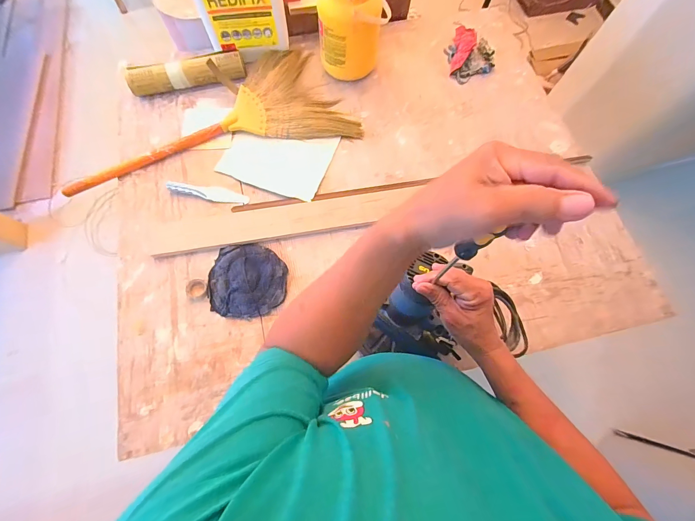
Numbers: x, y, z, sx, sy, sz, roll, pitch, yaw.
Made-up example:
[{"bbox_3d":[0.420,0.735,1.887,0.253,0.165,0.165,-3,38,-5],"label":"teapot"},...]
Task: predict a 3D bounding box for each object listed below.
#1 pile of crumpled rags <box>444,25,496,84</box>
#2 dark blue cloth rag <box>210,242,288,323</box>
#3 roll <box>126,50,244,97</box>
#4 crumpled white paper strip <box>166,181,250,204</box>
[{"bbox_3d":[0.377,-0.629,0.905,0.147,0.058,0.190,11,72,2],"label":"pile of crumpled rags"},{"bbox_3d":[-0.222,0.040,0.664,0.166,0.019,0.169,-7,72,-4],"label":"dark blue cloth rag"},{"bbox_3d":[-0.437,-0.505,0.824,0.305,0.070,0.065,-12,72,-5],"label":"roll"},{"bbox_3d":[-0.347,-0.171,0.742,0.194,0.019,0.040,11,72,2],"label":"crumpled white paper strip"}]

